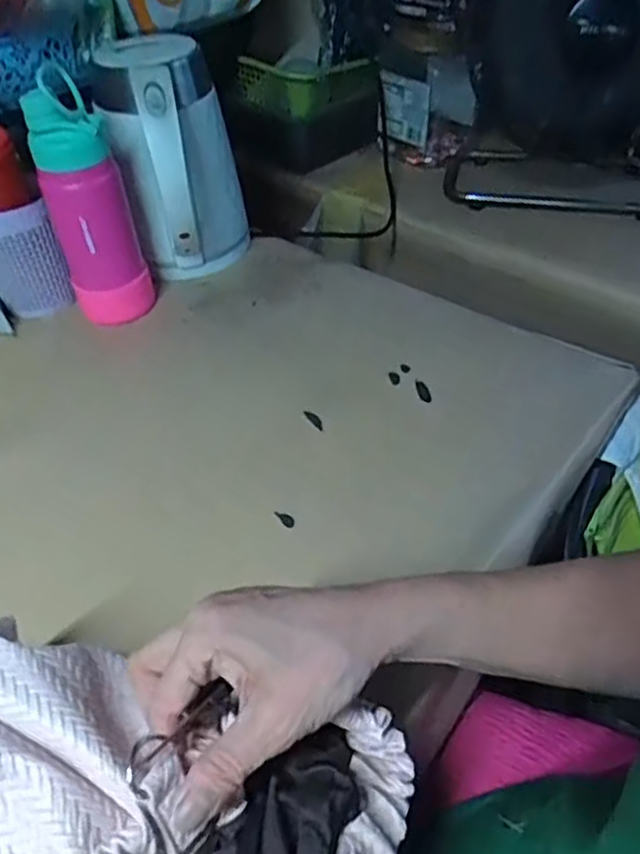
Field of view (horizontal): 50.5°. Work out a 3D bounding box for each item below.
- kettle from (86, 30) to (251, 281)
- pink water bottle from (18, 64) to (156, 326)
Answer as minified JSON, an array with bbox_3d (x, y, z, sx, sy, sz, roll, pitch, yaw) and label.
[{"bbox_3d":[-0.146,-0.263,0.697,0.124,0.211,0.127,-10,44,-7],"label":"kettle"},{"bbox_3d":[-0.217,-0.205,0.642,0.073,0.214,0.067,-25,47,-21],"label":"pink water bottle"}]

